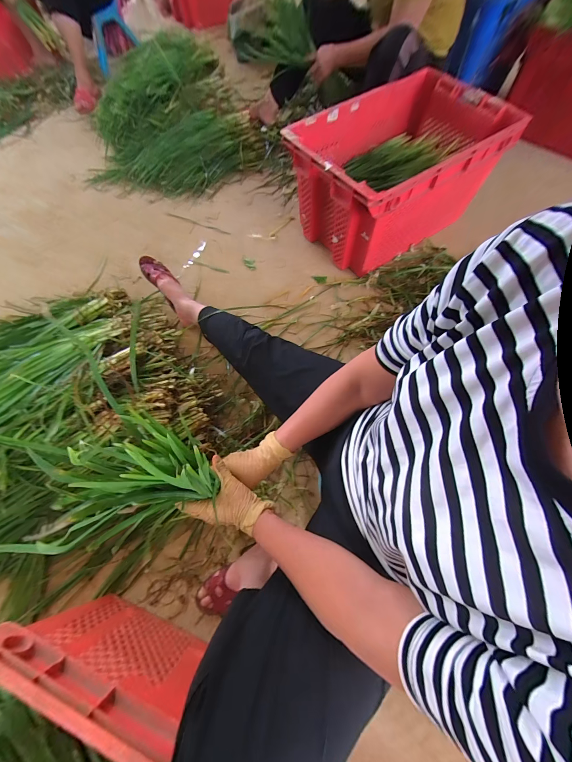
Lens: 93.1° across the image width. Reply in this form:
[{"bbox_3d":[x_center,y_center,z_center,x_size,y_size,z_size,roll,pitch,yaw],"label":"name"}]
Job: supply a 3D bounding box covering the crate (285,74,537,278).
[{"bbox_3d":[0.352,-0.689,0.934,0.604,0.321,0.404,-34,71,-13],"label":"crate"}]

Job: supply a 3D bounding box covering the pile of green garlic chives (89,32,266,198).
[{"bbox_3d":[-0.528,-1.144,1.183,0.742,0.256,0.723,-20,68,-8],"label":"pile of green garlic chives"}]

